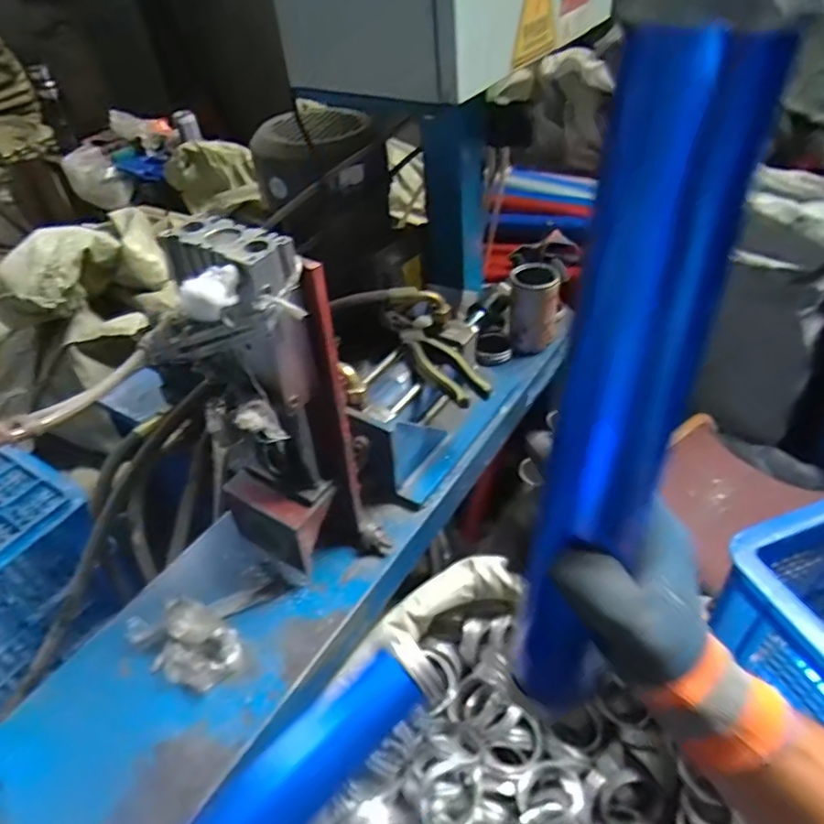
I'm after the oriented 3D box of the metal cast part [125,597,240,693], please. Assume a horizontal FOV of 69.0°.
[{"bbox_3d":[-0.208,0.203,0.540,0.101,0.038,0.059,16,45,21],"label":"metal cast part"}]

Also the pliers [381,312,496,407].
[{"bbox_3d":[0.025,-0.071,0.713,0.053,0.019,0.197,-19,43,-15],"label":"pliers"}]

